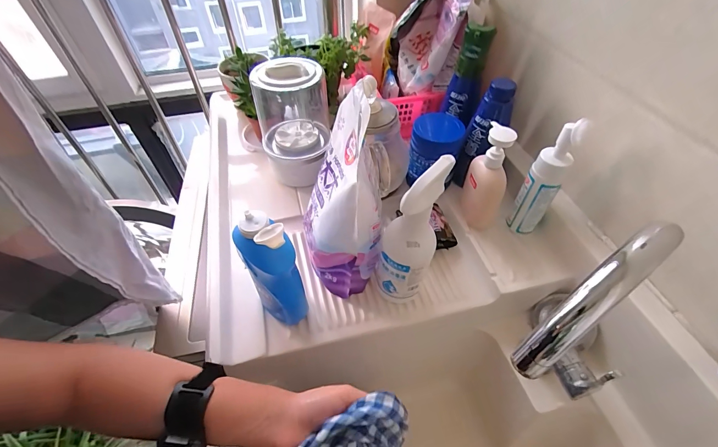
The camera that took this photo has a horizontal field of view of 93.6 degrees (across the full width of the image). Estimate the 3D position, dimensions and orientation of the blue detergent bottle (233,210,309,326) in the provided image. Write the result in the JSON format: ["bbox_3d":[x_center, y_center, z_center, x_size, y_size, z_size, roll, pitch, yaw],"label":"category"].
[{"bbox_3d":[-0.104,0.068,0.422,0.053,0.200,0.068,-25,55,-19],"label":"blue detergent bottle"}]

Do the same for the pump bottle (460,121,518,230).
[{"bbox_3d":[0.201,-0.064,0.539,0.060,0.181,0.061,18,53,15],"label":"pump bottle"}]

